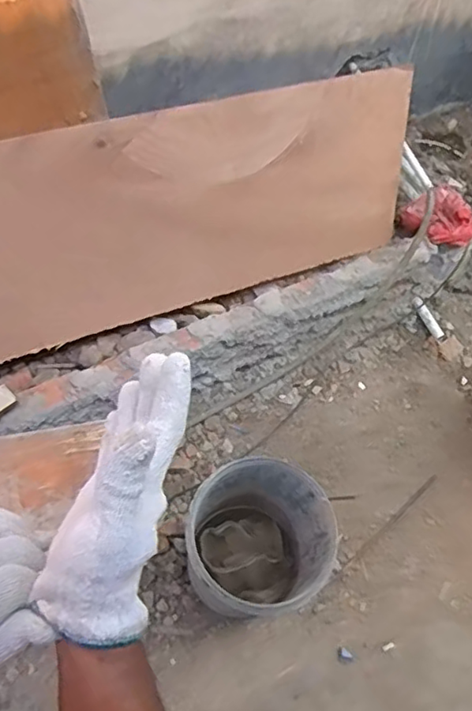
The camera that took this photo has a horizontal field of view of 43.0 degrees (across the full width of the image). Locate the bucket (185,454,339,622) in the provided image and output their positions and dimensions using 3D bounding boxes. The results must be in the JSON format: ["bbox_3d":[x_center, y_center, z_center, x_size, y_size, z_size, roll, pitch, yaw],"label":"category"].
[{"bbox_3d":[0.050,0.436,1.349,0.294,0.315,0.309,1,56,-2],"label":"bucket"}]

